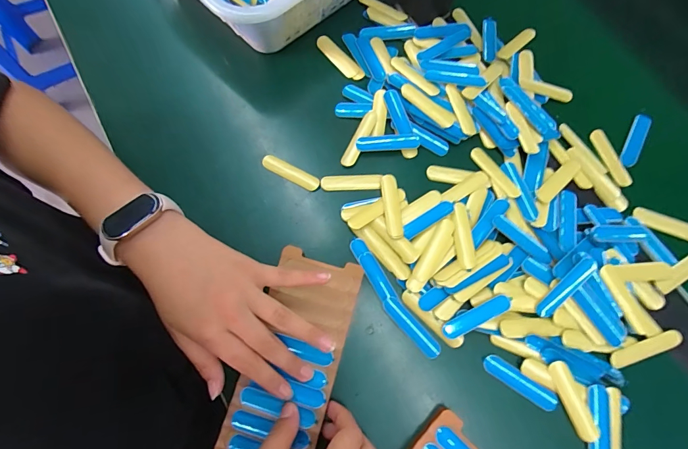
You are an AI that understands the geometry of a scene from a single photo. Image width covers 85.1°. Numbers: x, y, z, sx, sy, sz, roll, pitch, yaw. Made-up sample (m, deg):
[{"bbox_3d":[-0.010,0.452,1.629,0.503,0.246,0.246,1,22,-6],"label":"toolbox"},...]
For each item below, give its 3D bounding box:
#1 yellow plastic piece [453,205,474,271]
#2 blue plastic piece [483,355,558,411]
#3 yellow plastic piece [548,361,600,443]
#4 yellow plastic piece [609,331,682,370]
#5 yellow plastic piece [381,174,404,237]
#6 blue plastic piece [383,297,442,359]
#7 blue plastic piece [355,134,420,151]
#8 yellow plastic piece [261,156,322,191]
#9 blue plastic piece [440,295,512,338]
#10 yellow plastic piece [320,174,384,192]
[{"bbox_3d":[0.108,0.010,0.337,0.016,0.005,0.060,-1,73,1],"label":"yellow plastic piece"},{"bbox_3d":[0.145,0.130,0.308,0.062,0.004,0.015,33,76,11],"label":"blue plastic piece"},{"bbox_3d":[0.184,0.141,0.299,0.016,0.009,0.062,-21,74,-5],"label":"yellow plastic piece"},{"bbox_3d":[0.254,0.104,0.313,0.064,0.004,0.014,-18,73,-4],"label":"yellow plastic piece"},{"bbox_3d":[0.045,-0.017,0.355,0.016,0.007,0.064,-4,73,0],"label":"yellow plastic piece"},{"bbox_3d":[0.059,0.089,0.325,0.013,0.004,0.063,-40,76,-10],"label":"blue plastic piece"},{"bbox_3d":[0.043,-0.081,0.369,0.061,0.006,0.014,-4,73,0],"label":"blue plastic piece"},{"bbox_3d":[-0.053,-0.051,0.370,0.062,0.004,0.015,27,75,9],"label":"yellow plastic piece"},{"bbox_3d":[0.112,0.078,0.316,0.061,0.004,0.014,-24,74,-6],"label":"blue plastic piece"},{"bbox_3d":[0.007,-0.041,0.367,0.057,0.004,0.016,-3,73,0],"label":"yellow plastic piece"}]

